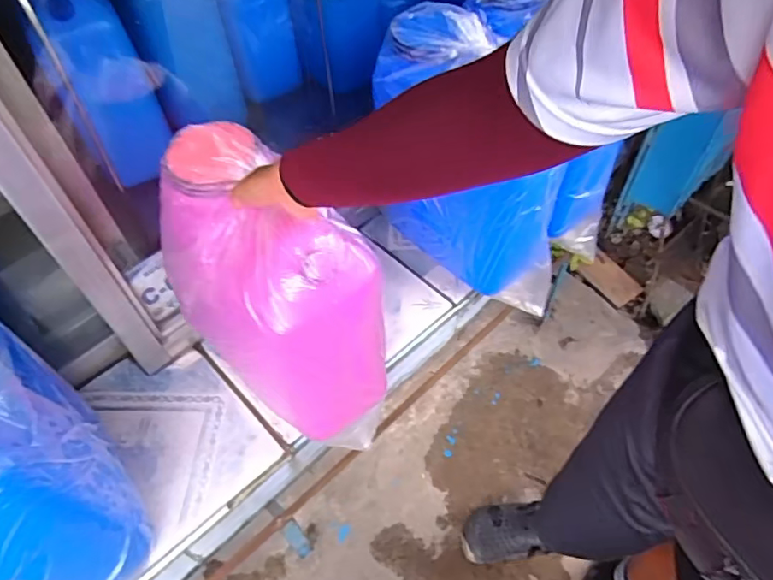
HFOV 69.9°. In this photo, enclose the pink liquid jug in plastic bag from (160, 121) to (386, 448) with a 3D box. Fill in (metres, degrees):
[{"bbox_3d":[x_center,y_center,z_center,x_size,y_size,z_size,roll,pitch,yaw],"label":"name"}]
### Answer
[{"bbox_3d":[-0.154,0.025,0.784,0.290,0.421,0.205,36,62,27],"label":"pink liquid jug in plastic bag"}]

